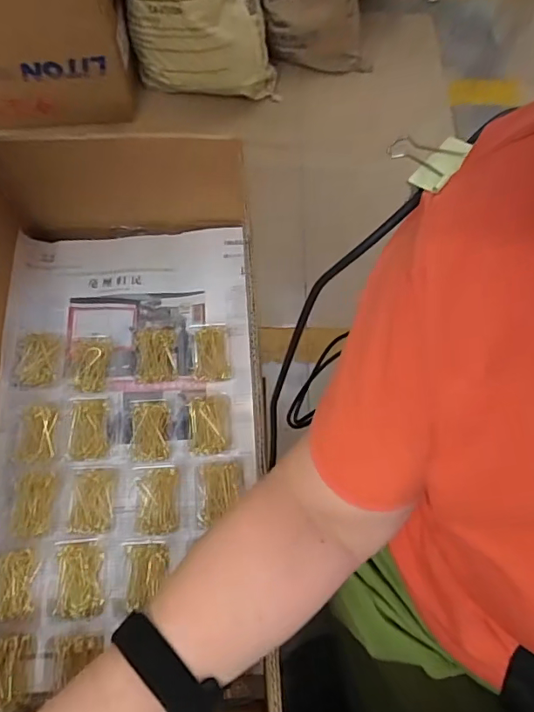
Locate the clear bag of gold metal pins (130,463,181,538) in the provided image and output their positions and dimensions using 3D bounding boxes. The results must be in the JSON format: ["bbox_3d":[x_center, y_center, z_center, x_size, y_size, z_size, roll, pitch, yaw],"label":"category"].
[{"bbox_3d":[-0.131,0.167,0.585,0.060,0.025,0.082,-4,66,-2],"label":"clear bag of gold metal pins"}]

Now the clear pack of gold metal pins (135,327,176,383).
[{"bbox_3d":[-0.145,-0.002,0.642,0.051,0.021,0.073,-2,66,-1],"label":"clear pack of gold metal pins"}]

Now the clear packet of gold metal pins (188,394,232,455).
[{"bbox_3d":[-0.069,0.081,0.610,0.049,0.024,0.073,-2,66,-1],"label":"clear packet of gold metal pins"}]

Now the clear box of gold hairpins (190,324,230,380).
[{"bbox_3d":[-0.073,-0.005,0.647,0.051,0.014,0.072,-3,66,-1],"label":"clear box of gold hairpins"}]

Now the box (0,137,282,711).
[{"bbox_3d":[-0.178,0.055,0.546,0.315,0.179,0.599,-2,66,-1],"label":"box"}]

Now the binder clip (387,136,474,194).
[{"bbox_3d":[0.073,-0.093,0.233,0.035,0.010,0.033,40,72,16],"label":"binder clip"}]

